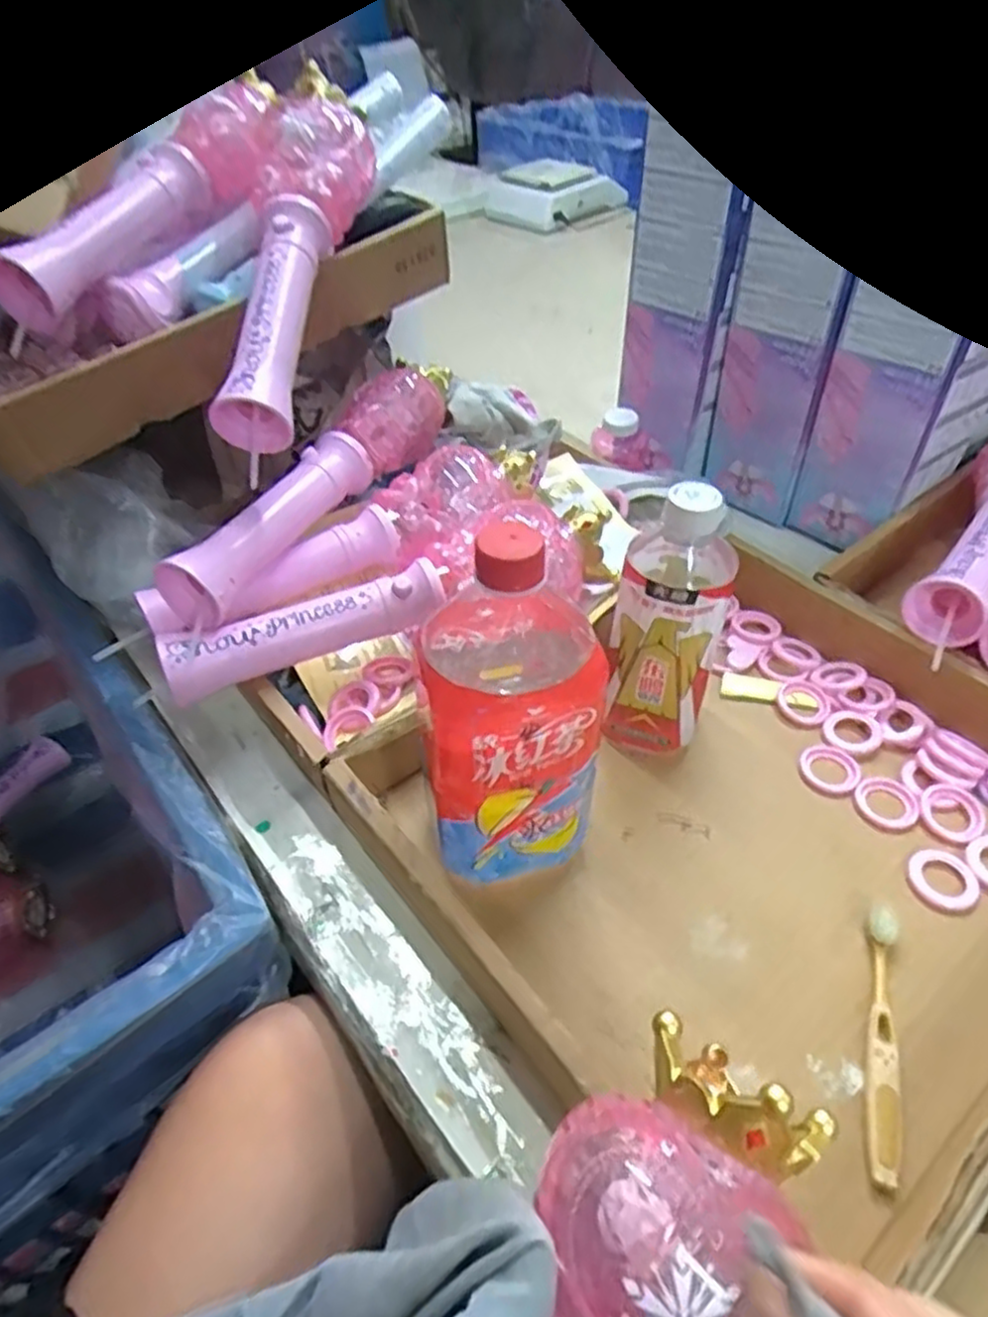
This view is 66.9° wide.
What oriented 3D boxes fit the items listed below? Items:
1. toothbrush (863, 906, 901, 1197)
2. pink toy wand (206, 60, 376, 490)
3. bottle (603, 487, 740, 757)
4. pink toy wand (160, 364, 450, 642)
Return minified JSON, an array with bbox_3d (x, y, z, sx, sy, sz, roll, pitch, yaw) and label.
[{"bbox_3d":[0.195,0.189,0.375,0.016,0.010,0.134,14,47,16],"label":"toothbrush"},{"bbox_3d":[-0.142,-0.288,0.530,0.066,0.056,0.329,4,71,10],"label":"pink toy wand"},{"bbox_3d":[0.110,-0.022,0.475,0.065,0.183,0.081,5,45,8],"label":"bottle"},{"bbox_3d":[-0.130,-0.139,0.564,0.058,0.050,0.319,20,49,21],"label":"pink toy wand"}]

